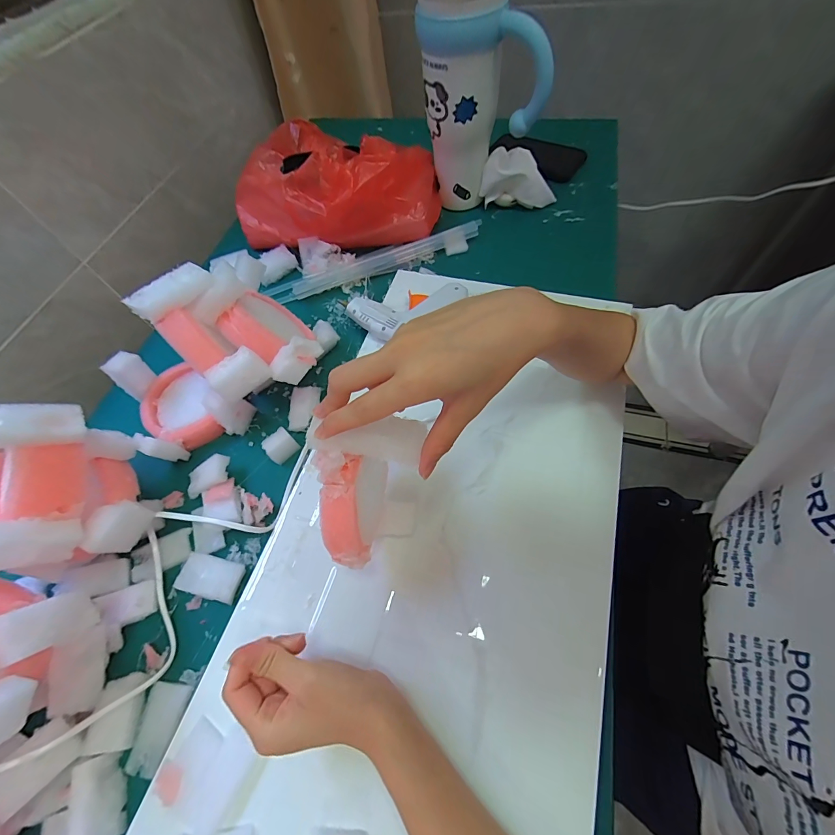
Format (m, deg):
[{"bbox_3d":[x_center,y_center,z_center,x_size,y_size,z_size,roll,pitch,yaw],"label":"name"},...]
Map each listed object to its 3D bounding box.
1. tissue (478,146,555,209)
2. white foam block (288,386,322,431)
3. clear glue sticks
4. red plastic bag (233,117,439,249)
[{"bbox_3d":[0.149,-0.343,0.533,0.107,0.062,0.044,13,64,13],"label":"tissue"},{"bbox_3d":[-0.130,-0.012,0.412,0.028,0.010,0.055,3,62,8],"label":"white foam block"},{"bbox_3d":[-0.059,-0.220,0.507,0.309,0.019,0.039,-20,61,-4],"label":"clear glue sticks"},{"bbox_3d":[-0.114,-0.332,0.516,0.274,0.120,0.193,15,64,14],"label":"red plastic bag"}]

